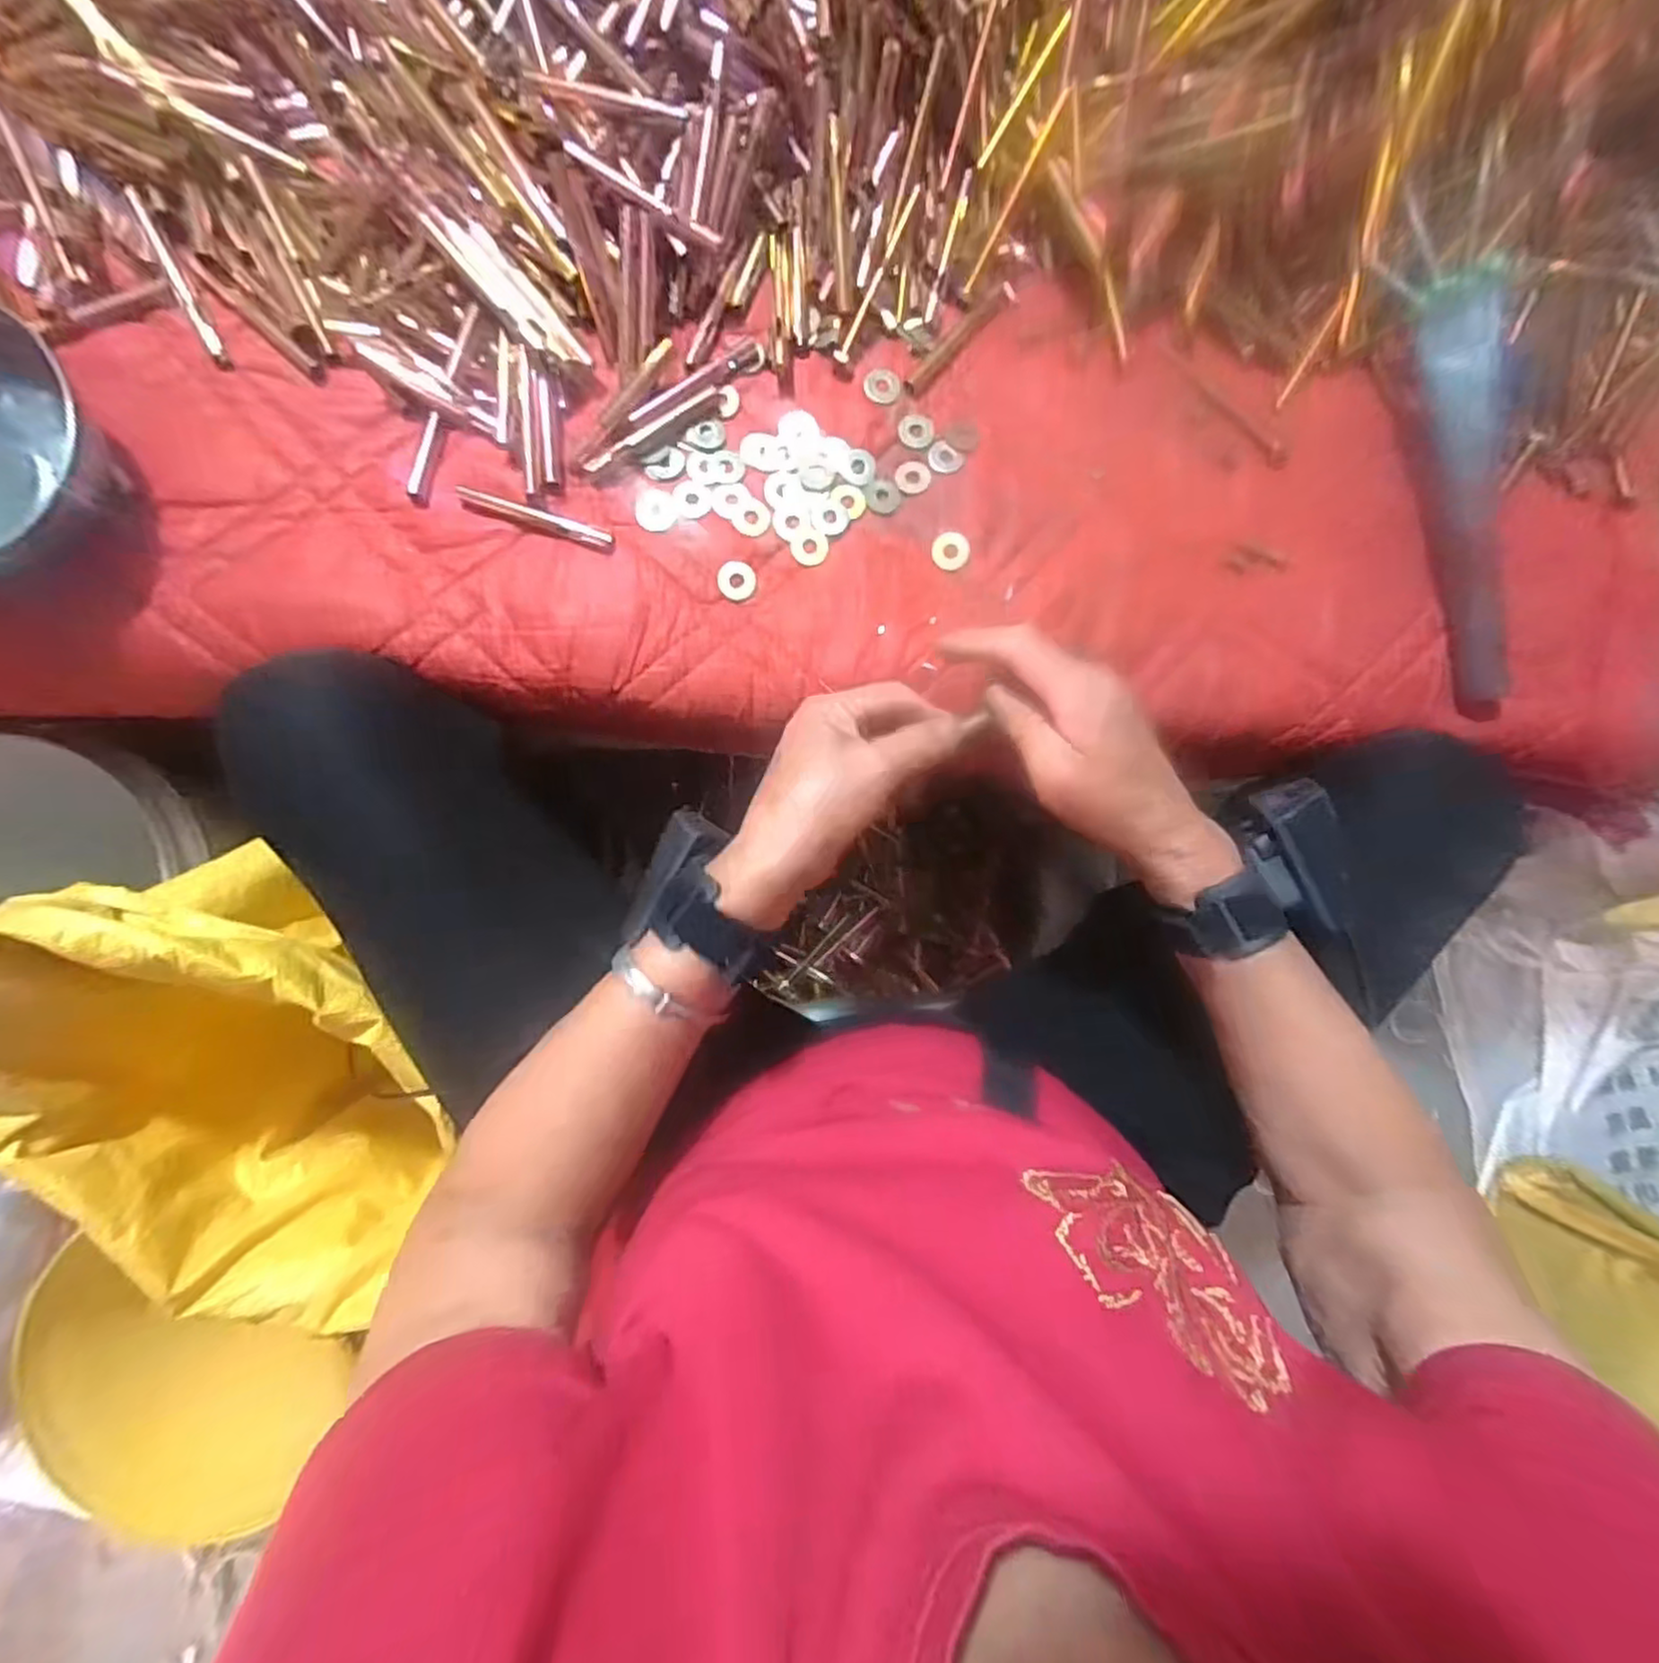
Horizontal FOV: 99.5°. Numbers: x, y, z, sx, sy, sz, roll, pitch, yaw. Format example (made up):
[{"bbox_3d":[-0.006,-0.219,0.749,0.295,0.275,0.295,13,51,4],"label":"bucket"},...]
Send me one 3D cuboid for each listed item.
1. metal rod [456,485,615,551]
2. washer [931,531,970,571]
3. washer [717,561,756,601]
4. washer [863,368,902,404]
[{"bbox_3d":[-0.168,-0.179,0.400,0.093,0.006,0.011,18,85,-2],"label":"metal rod"},{"bbox_3d":[0.073,-0.169,0.422,0.022,0.004,0.024,0,86,-4],"label":"washer"},{"bbox_3d":[-0.055,-0.148,0.412,0.022,0.004,0.022,-7,87,-4],"label":"washer"},{"bbox_3d":[0.033,-0.275,0.431,0.022,0.004,0.021,3,86,-3],"label":"washer"}]

